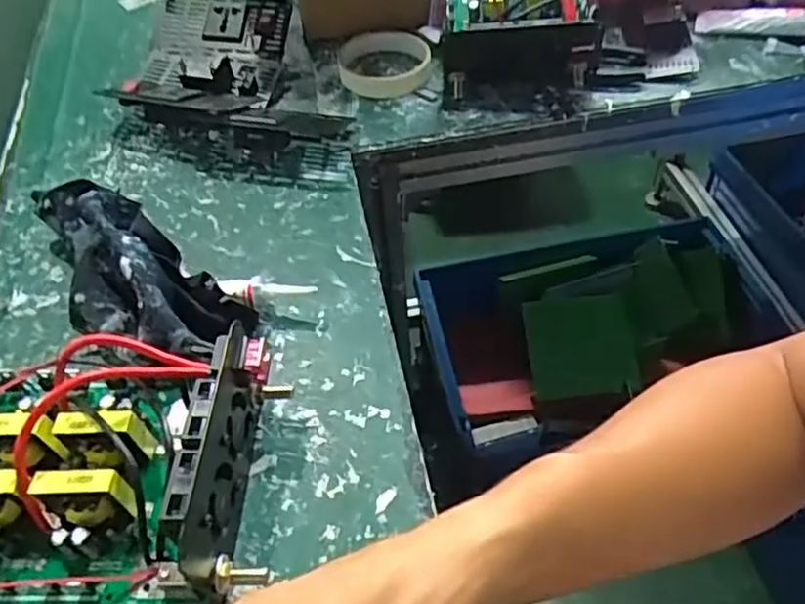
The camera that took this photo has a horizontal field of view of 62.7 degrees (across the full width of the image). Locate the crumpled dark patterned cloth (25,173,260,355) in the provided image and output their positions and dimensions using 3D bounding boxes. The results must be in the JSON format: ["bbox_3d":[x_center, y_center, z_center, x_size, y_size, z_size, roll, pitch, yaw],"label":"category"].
[{"bbox_3d":[-0.181,-0.019,0.426,0.208,0.065,0.076,33,58,25],"label":"crumpled dark patterned cloth"}]

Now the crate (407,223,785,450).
[{"bbox_3d":[0.316,0.057,1.100,0.546,0.171,0.301,-12,51,-7],"label":"crate"}]

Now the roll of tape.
[{"bbox_3d":[-0.016,-0.220,0.612,0.083,0.022,0.081,0,51,1],"label":"roll of tape"}]

